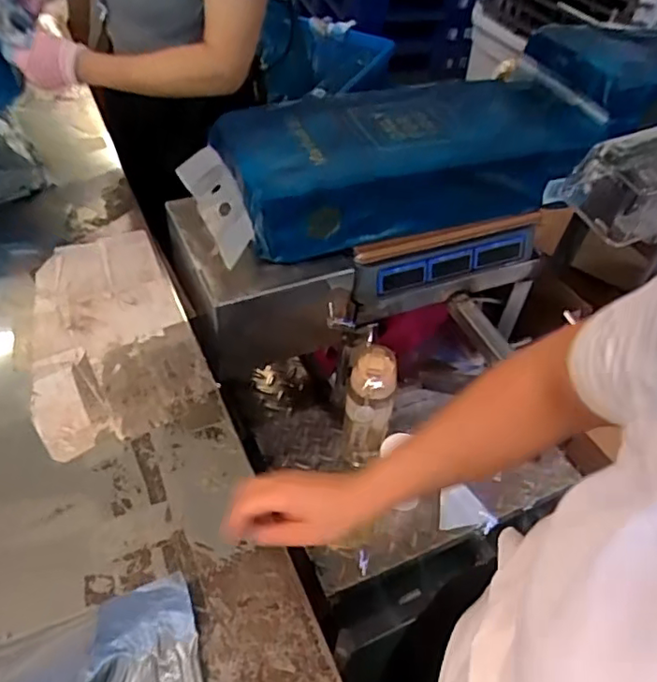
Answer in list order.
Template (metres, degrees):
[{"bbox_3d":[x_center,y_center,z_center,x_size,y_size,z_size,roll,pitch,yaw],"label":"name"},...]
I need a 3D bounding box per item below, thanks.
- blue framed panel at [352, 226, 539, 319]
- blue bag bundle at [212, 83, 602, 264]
[{"bbox_3d":[0.184,-0.103,0.914,0.318,0.094,0.015,-15,33,-21],"label":"blue framed panel"},{"bbox_3d":[0.139,-0.291,0.926,0.598,0.115,0.232,-15,51,-19],"label":"blue bag bundle"}]

